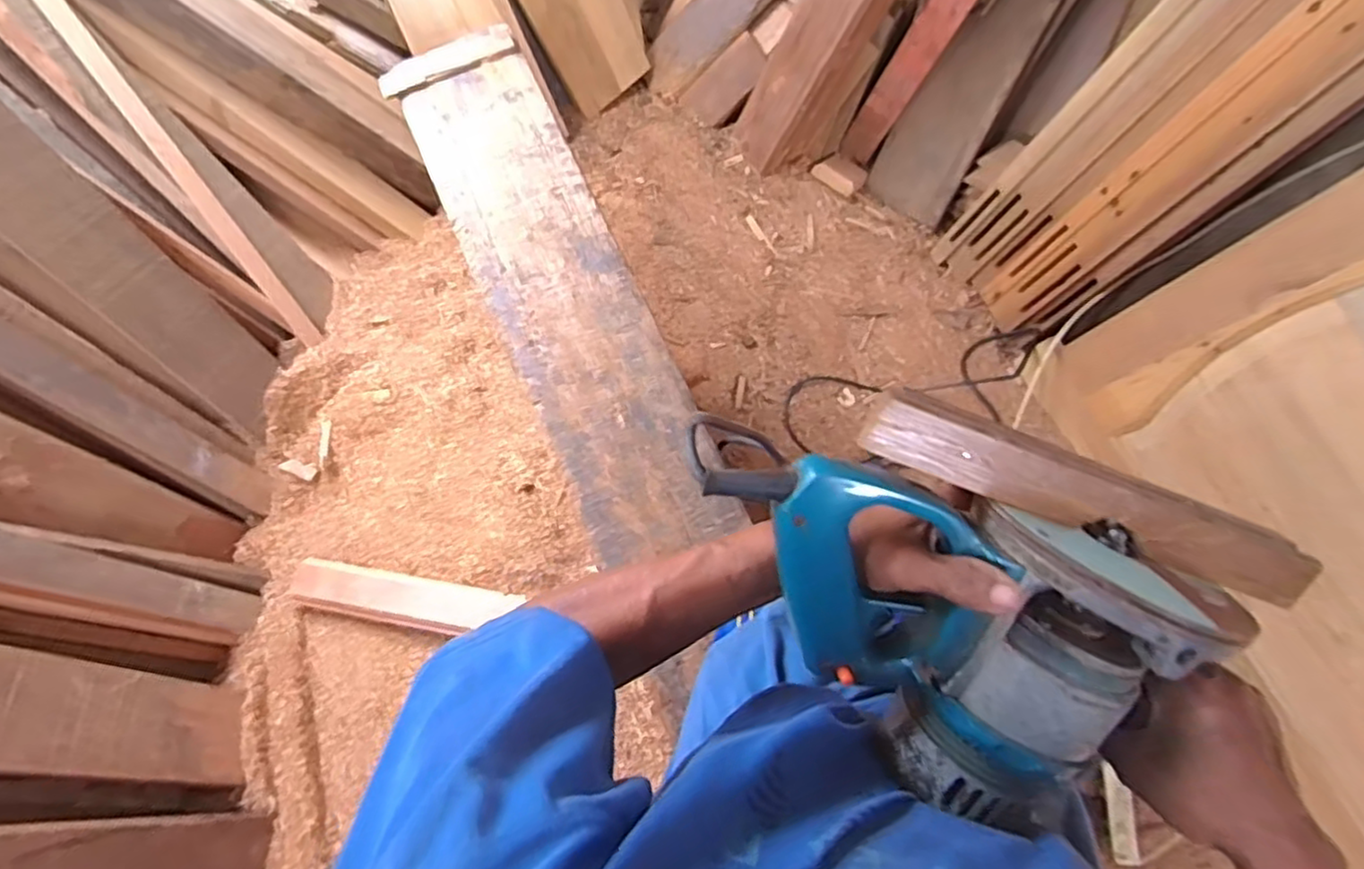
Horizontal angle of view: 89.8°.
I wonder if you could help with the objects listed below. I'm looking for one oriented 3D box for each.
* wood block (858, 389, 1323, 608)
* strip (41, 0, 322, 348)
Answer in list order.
[{"bbox_3d":[0.238,0.038,0.397,0.282,0.025,0.036,20,75,-7],"label":"wood block"},{"bbox_3d":[-0.821,-0.502,1.008,0.033,0.056,0.844,-32,118,-8],"label":"strip"}]

